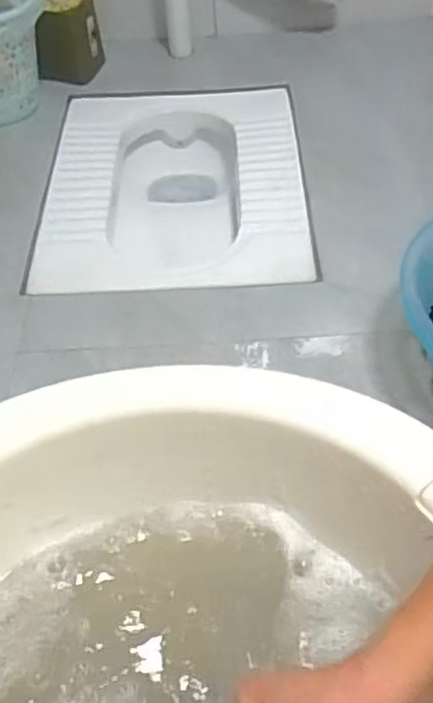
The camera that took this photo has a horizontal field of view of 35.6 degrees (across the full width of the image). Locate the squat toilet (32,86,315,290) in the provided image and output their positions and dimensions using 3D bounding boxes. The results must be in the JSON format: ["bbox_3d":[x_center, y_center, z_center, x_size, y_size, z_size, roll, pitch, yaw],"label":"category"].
[{"bbox_3d":[-0.064,-0.259,1.207,0.423,0.161,0.576,-3,49,1],"label":"squat toilet"}]

